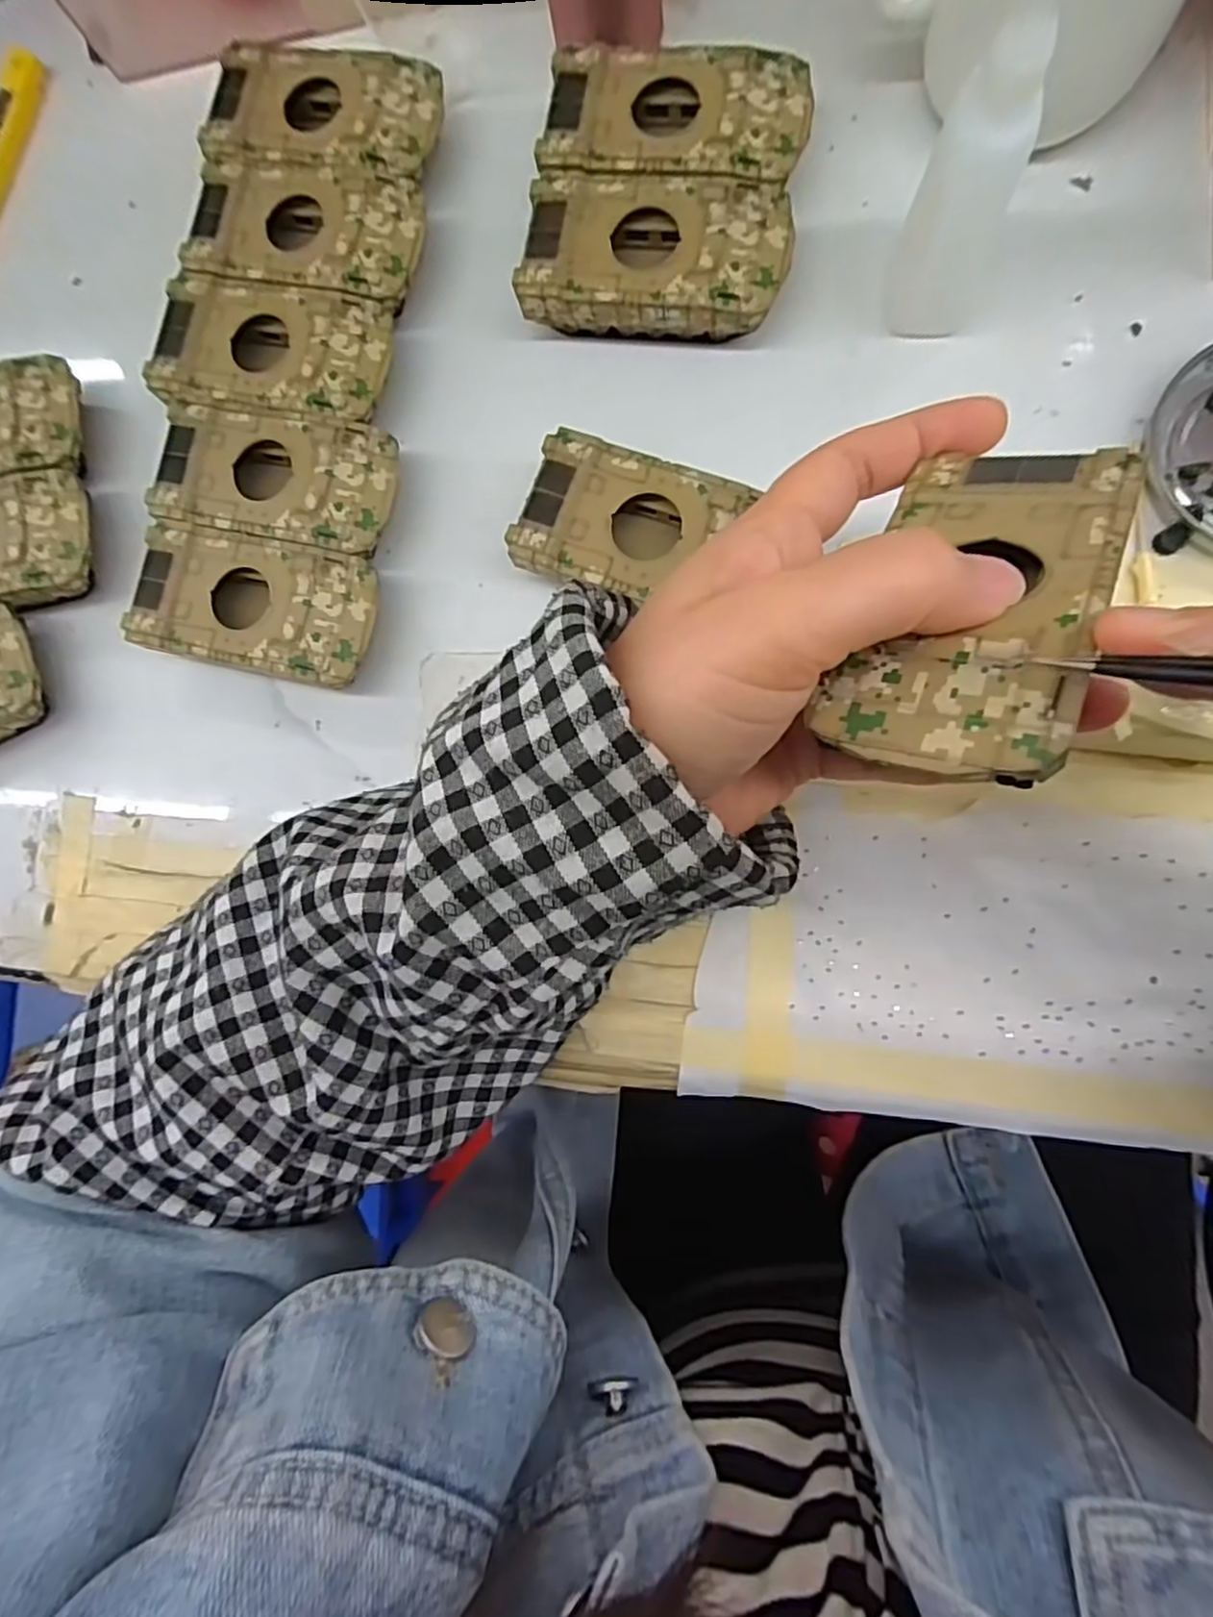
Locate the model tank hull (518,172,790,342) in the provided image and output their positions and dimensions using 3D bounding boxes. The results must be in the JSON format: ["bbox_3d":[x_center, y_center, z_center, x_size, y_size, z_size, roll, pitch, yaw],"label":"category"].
[{"bbox_3d":[0.019,-0.204,0.256,0.095,0.025,0.051,10,88,9],"label":"model tank hull"}]

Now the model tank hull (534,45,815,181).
[{"bbox_3d":[0.027,-0.255,0.259,0.095,0.025,0.048,10,88,9],"label":"model tank hull"}]

